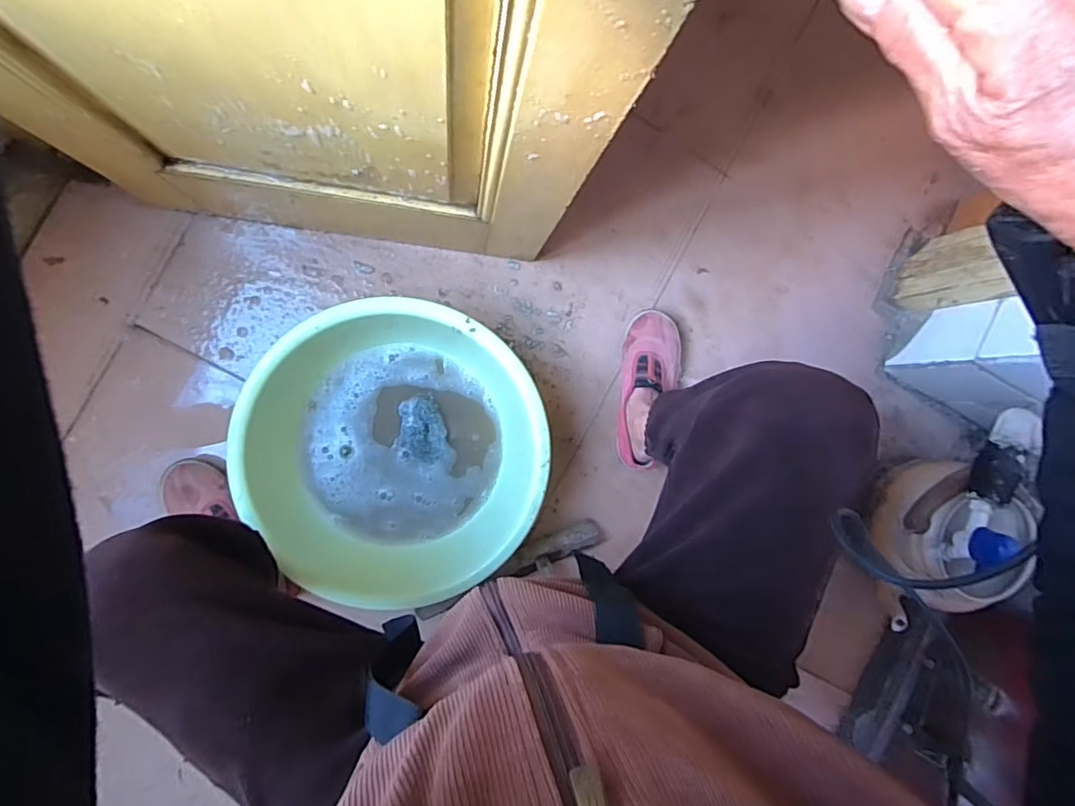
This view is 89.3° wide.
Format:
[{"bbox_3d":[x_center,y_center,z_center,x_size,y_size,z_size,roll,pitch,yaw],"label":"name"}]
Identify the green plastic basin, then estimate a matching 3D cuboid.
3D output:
[{"bbox_3d":[-0.173,0.064,0.694,0.346,0.124,0.357,0,92,-8],"label":"green plastic basin"}]

